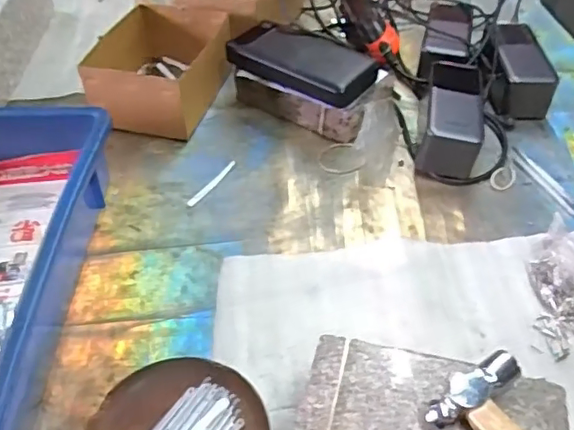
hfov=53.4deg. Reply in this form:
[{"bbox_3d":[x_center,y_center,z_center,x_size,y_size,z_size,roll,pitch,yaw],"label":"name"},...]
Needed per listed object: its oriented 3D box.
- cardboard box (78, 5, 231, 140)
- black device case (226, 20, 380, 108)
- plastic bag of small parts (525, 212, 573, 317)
[{"bbox_3d":[-0.137,-0.160,0.631,0.120,0.071,0.164,9,46,9],"label":"cardboard box"},{"bbox_3d":[0.015,-0.166,0.608,0.153,0.021,0.081,26,51,23],"label":"black device case"},{"bbox_3d":[0.219,0.041,0.460,0.037,0.032,0.075,3,46,3],"label":"plastic bag of small parts"}]

